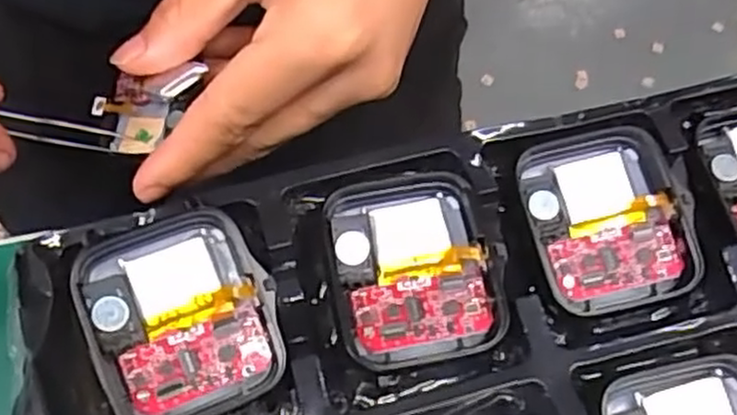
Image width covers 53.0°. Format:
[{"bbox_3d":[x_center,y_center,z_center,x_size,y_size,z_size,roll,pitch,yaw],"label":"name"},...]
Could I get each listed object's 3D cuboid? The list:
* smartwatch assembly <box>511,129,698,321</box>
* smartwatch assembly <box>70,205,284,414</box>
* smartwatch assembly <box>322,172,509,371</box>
[{"bbox_3d":[0.055,0.002,0.174,0.036,0.008,0.043,-10,71,-5],"label":"smartwatch assembly"},{"bbox_3d":[-0.040,0.022,0.156,0.037,0.008,0.042,-23,72,-10],"label":"smartwatch assembly"},{"bbox_3d":[0.010,0.013,0.164,0.036,0.007,0.043,-10,71,-6],"label":"smartwatch assembly"}]

